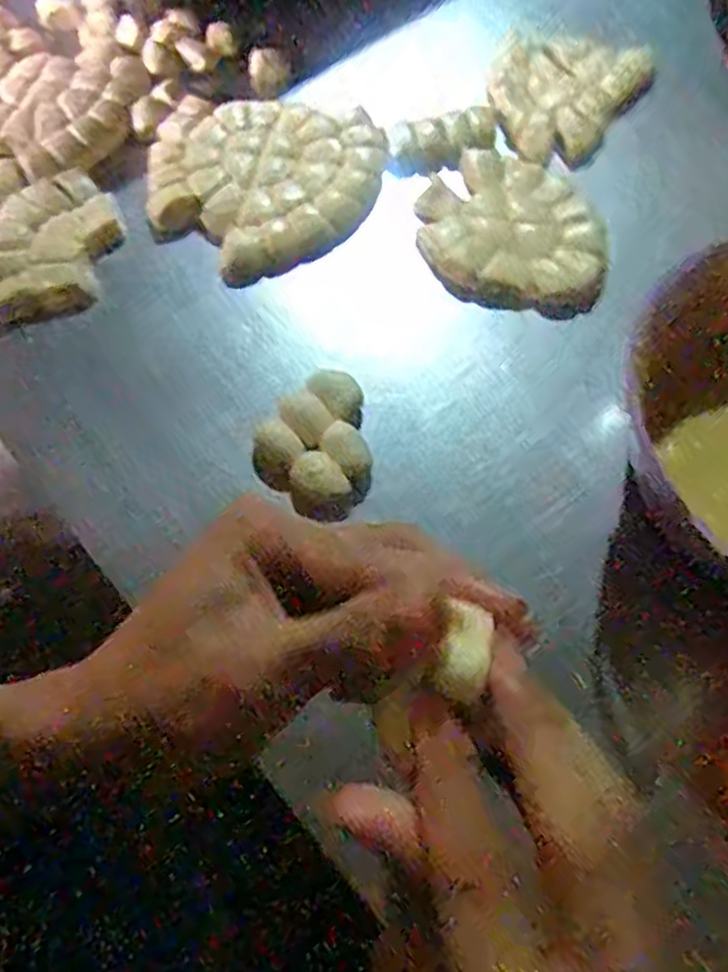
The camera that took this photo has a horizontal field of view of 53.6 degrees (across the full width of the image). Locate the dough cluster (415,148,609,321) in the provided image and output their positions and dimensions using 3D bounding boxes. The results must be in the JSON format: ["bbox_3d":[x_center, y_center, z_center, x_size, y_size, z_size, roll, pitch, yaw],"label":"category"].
[{"bbox_3d":[0.137,-0.234,0.657,0.172,0.014,0.163,0,69,-1],"label":"dough cluster"}]

